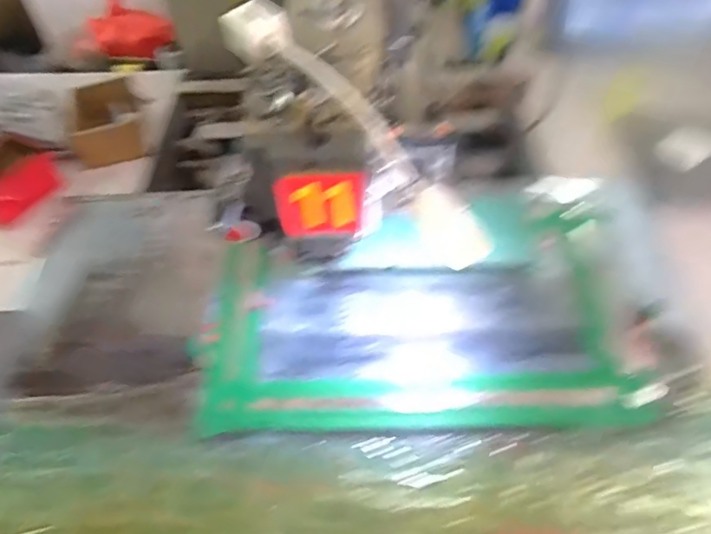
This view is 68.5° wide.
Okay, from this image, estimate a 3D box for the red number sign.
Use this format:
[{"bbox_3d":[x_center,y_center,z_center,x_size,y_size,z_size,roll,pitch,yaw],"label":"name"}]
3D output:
[{"bbox_3d":[-0.028,-0.053,0.444,0.073,0.066,0.008,-9,53,-2],"label":"red number sign"}]

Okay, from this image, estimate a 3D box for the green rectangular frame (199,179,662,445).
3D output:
[{"bbox_3d":[0.072,0.029,0.592,0.462,0.027,0.315,-3,53,3],"label":"green rectangular frame"}]

